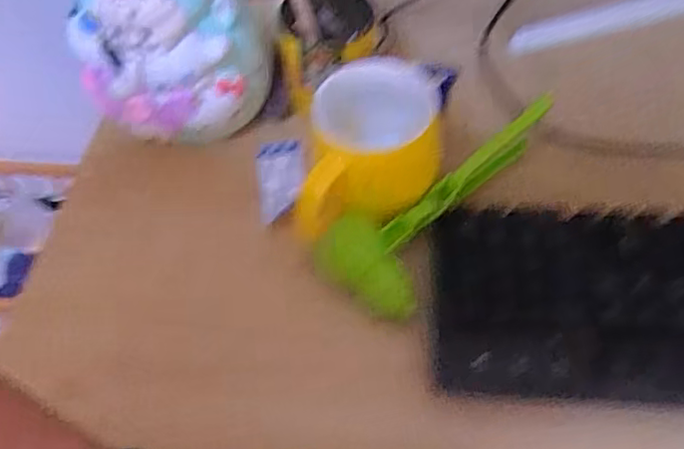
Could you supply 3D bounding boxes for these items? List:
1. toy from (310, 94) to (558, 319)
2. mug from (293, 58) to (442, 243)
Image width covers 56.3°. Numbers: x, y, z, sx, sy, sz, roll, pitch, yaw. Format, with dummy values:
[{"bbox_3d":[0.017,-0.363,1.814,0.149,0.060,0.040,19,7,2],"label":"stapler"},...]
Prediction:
[{"bbox_3d":[0.062,-0.026,0.437,0.076,0.062,0.176,31,63,22],"label":"toy"},{"bbox_3d":[0.018,-0.044,0.433,0.096,0.090,0.109,0,56,4],"label":"mug"}]

